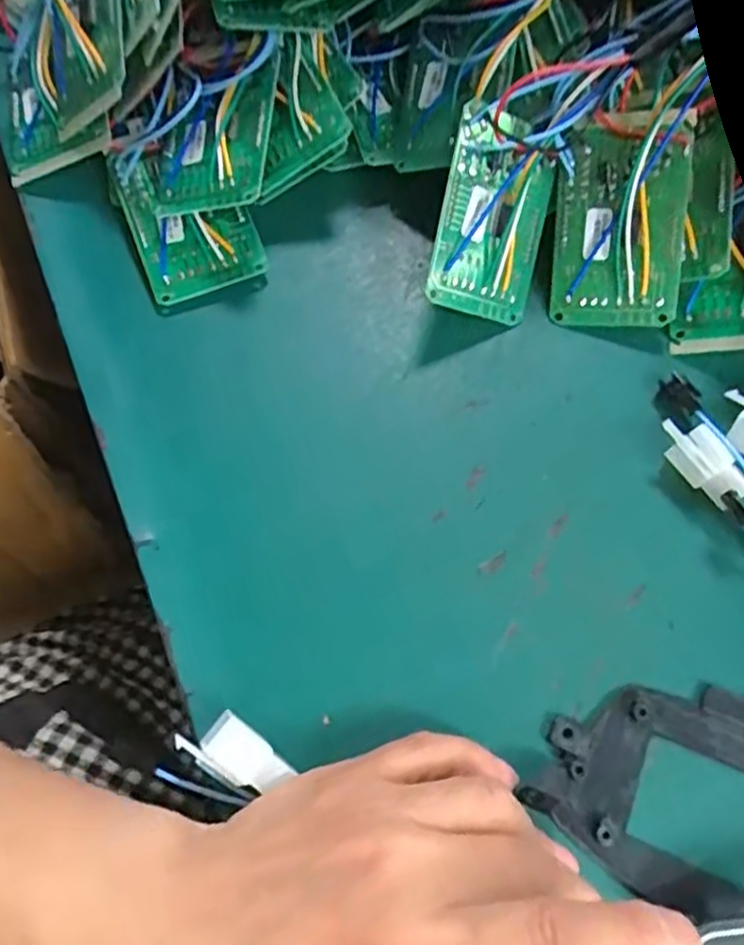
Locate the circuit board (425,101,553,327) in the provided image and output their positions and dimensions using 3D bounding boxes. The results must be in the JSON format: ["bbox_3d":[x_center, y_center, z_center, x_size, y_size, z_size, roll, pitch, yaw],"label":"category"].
[{"bbox_3d":[0.048,-0.099,0.276,0.047,0.005,0.073,6,102,-27],"label":"circuit board"}]

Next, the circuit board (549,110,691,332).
[{"bbox_3d":[0.098,-0.098,0.279,0.050,0.011,0.077,4,104,13],"label":"circuit board"}]

